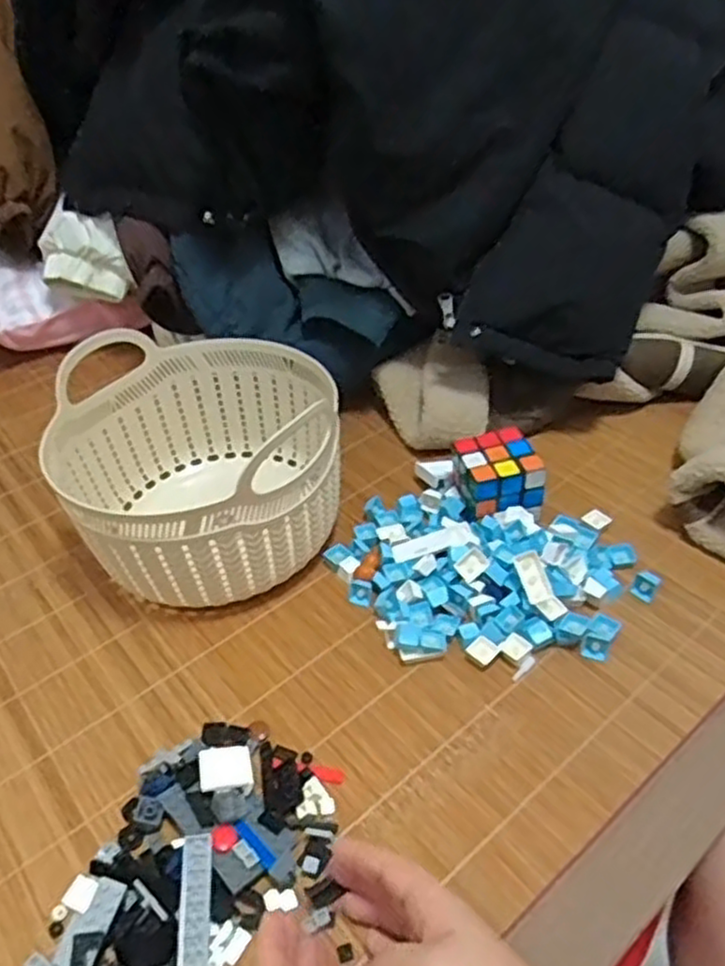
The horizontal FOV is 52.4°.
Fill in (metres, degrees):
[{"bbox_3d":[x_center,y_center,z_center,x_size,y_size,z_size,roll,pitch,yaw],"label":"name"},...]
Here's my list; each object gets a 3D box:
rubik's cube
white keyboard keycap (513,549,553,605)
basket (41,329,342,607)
[{"bbox_3d":[0.112,-0.003,0.614,0.056,0.058,0.064,-11,41,-7],"label":"rubik's cube"},{"bbox_3d":[0.124,0.068,0.538,0.018,0.008,0.038,-13,68,-9],"label":"white keyboard keycap"},{"bbox_3d":[-0.130,-0.018,0.598,0.210,0.144,0.221,-7,41,-3],"label":"basket"}]

